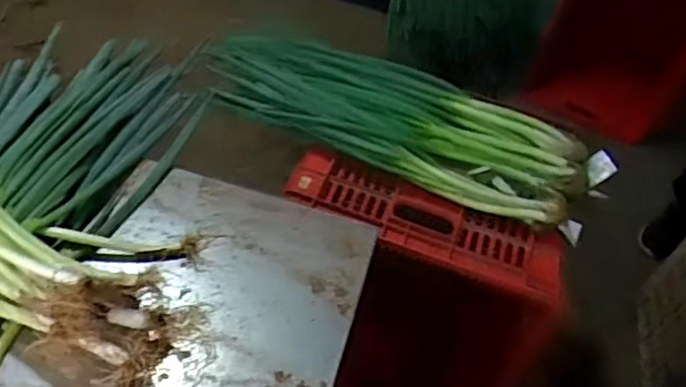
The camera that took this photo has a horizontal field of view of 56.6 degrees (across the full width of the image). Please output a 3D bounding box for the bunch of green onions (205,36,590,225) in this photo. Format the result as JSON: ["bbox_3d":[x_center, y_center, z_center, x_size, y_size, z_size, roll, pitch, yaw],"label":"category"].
[{"bbox_3d":[0.090,-0.135,1.095,0.624,0.065,0.239,25,52,11],"label":"bunch of green onions"}]

